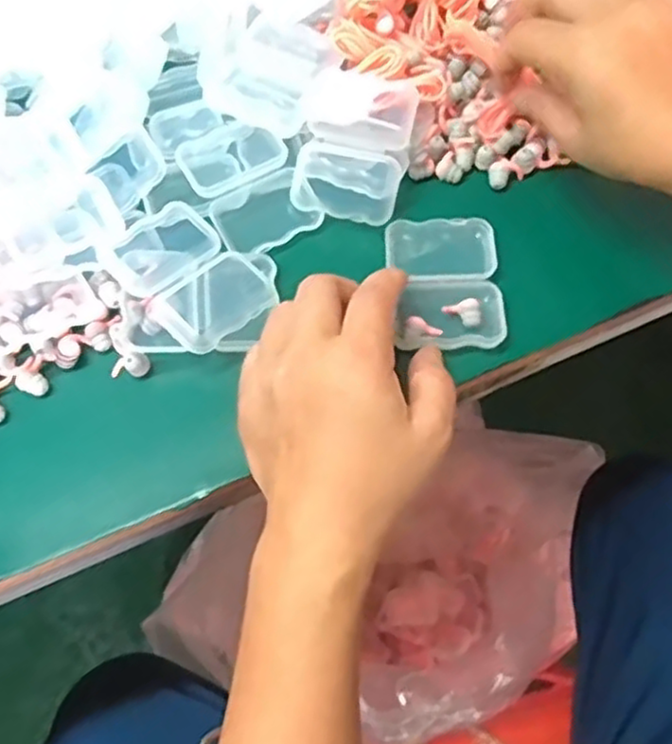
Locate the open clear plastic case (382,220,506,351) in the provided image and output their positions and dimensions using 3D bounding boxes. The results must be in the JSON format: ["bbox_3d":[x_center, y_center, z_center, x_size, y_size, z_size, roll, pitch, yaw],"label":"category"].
[{"bbox_3d":[0.055,-0.044,0.356,0.054,0.014,0.074,-2,64,0],"label":"open clear plastic case"}]

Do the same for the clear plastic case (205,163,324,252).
[{"bbox_3d":[-0.039,-0.086,0.374,0.052,0.014,0.040,-27,67,-12],"label":"clear plastic case"}]

